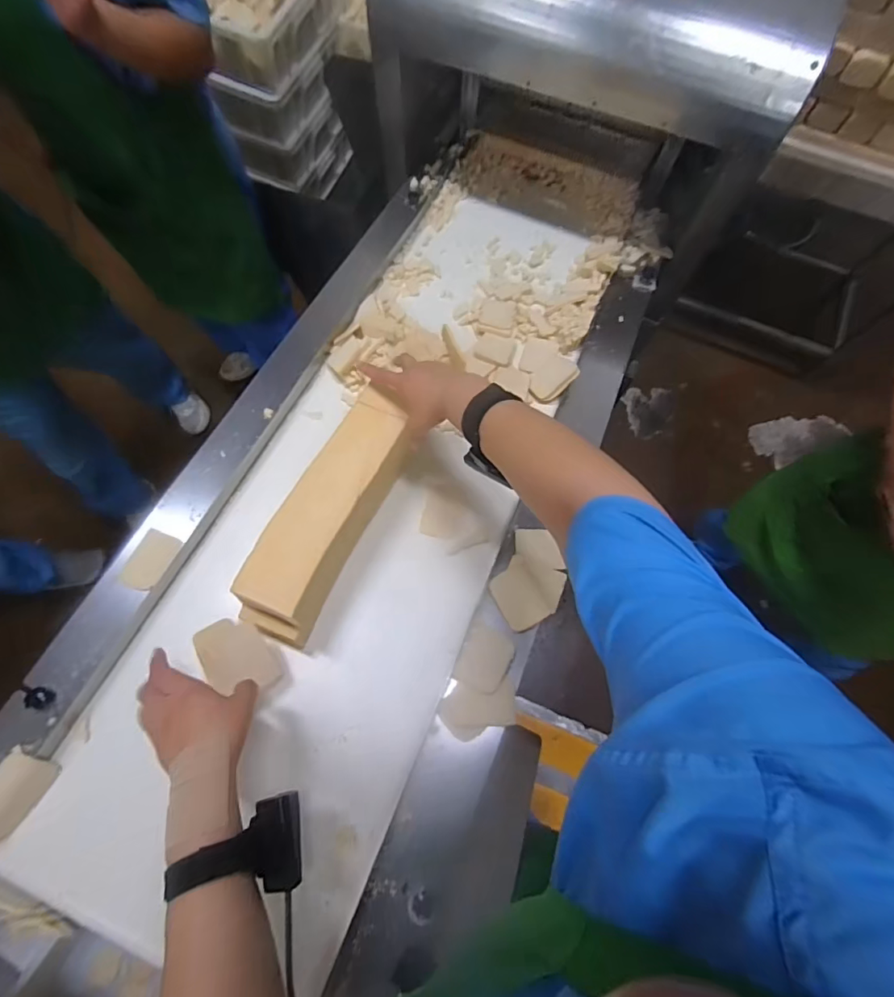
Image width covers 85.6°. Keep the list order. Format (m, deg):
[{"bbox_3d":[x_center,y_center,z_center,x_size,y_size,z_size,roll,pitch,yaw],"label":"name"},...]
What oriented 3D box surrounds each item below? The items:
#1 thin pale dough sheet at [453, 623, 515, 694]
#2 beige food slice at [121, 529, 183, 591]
[{"bbox_3d":[0.046,0.195,0.587,0.058,0.005,0.071,22,70,13],"label":"thin pale dough sheet"},{"bbox_3d":[-0.372,0.077,0.607,0.044,0.004,0.073,24,61,-5],"label":"beige food slice"}]

